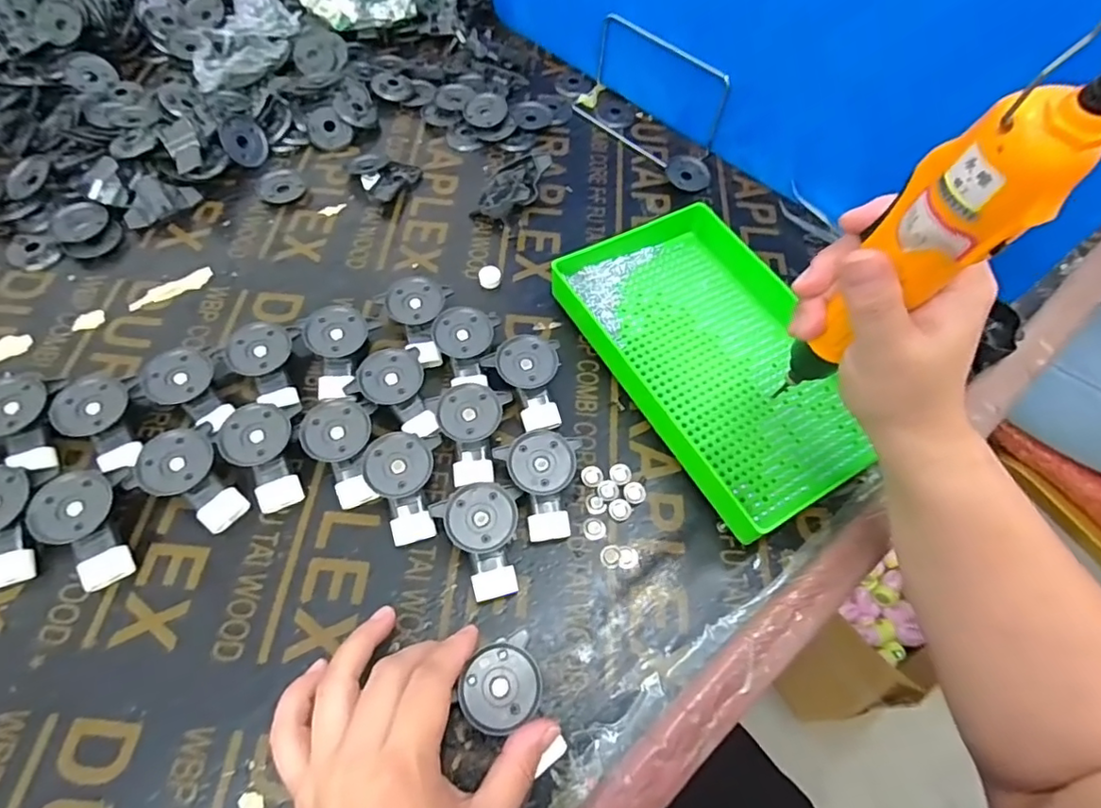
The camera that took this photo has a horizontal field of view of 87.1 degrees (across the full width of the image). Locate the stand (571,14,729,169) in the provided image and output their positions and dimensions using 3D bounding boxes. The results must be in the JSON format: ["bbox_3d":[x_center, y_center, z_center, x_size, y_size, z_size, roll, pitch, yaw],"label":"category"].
[{"bbox_3d":[0.089,-0.298,0.554,0.053,0.075,0.150,-40,70,-22],"label":"stand"}]

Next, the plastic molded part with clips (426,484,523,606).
[{"bbox_3d":[-0.039,0.084,0.355,0.052,0.029,0.064,-14,62,-10],"label":"plastic molded part with clips"}]

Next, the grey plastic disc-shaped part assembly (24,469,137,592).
[{"bbox_3d":[-0.274,0.073,0.340,0.037,0.015,0.071,-28,89,-18],"label":"grey plastic disc-shaped part assembly"}]

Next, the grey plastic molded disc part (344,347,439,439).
[{"bbox_3d":[-0.105,-0.003,0.401,0.052,0.026,0.069,-27,65,-17],"label":"grey plastic molded disc part"}]

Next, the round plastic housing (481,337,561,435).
[{"bbox_3d":[-0.012,-0.015,0.413,0.050,0.030,0.065,-18,63,-13],"label":"round plastic housing"}]

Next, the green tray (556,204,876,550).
[{"bbox_3d":[0.124,-0.043,0.432,0.164,0.034,0.252,-28,66,-17],"label":"green tray"}]

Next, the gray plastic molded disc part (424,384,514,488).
[{"bbox_3d":[-0.051,0.019,0.386,0.053,0.021,0.062,-9,61,-8],"label":"gray plastic molded disc part"}]

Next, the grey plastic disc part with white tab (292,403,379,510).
[{"bbox_3d":[-0.138,0.033,0.377,0.044,0.030,0.064,-4,61,-5],"label":"grey plastic disc part with white tab"}]

